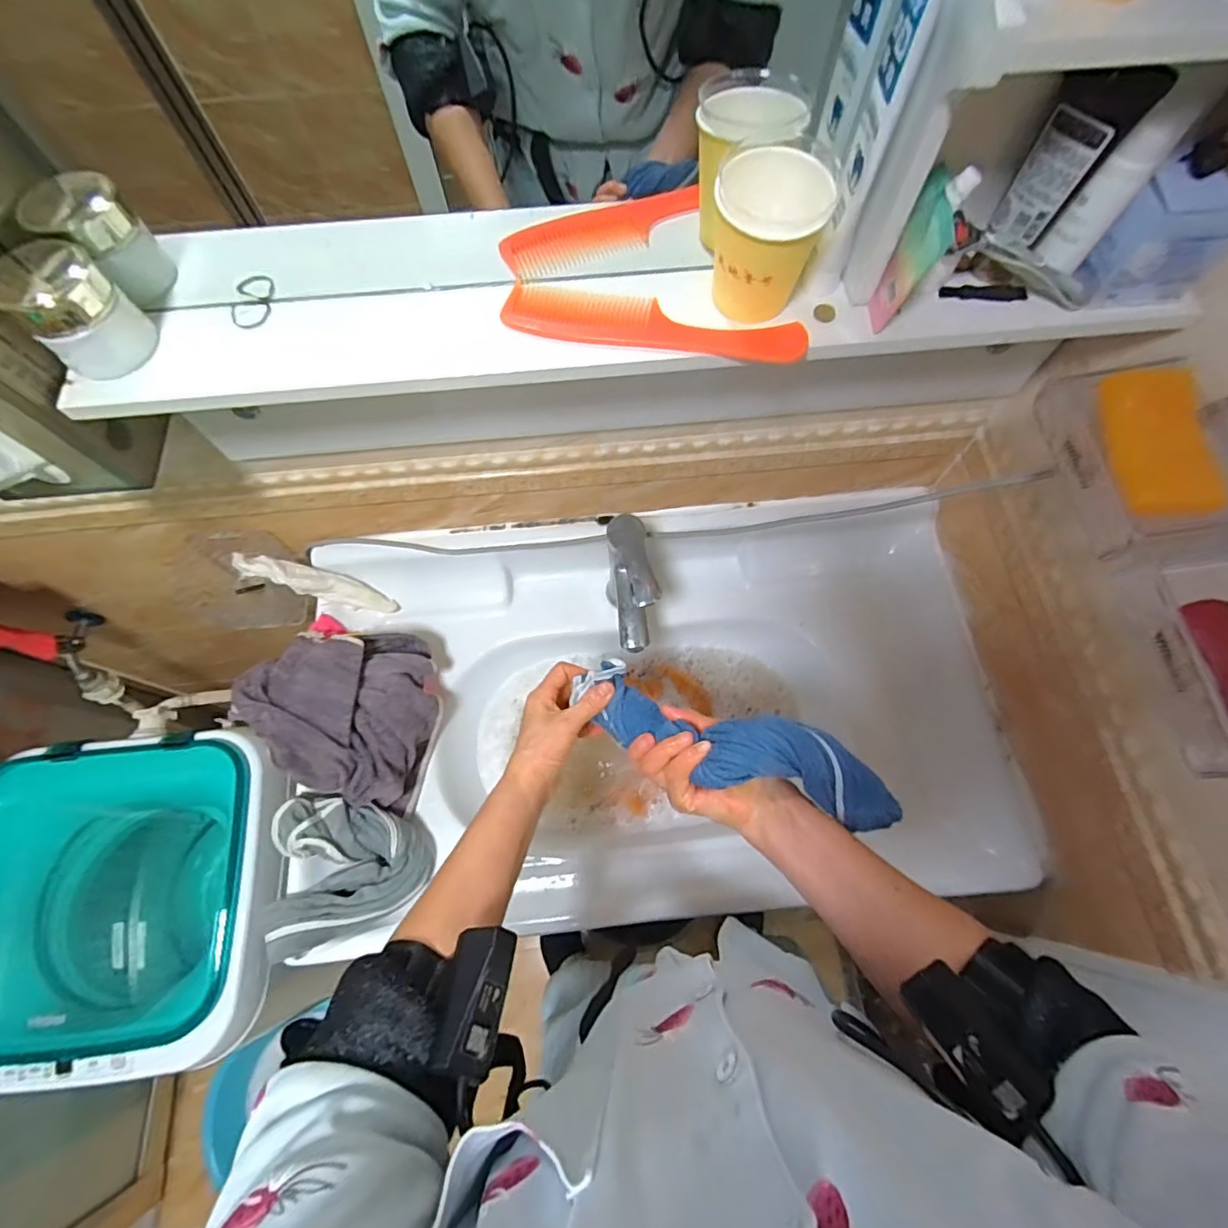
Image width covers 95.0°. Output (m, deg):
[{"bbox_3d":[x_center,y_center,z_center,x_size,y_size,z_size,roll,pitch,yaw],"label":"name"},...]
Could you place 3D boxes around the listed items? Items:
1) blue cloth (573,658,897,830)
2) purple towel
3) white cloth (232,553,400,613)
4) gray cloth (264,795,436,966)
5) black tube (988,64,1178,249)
[{"bbox_3d":[0.087,0.106,0.446,0.251,0.066,0.070,17,70,22],"label":"blue cloth"},{"bbox_3d":[-0.307,0.104,0.649,0.181,0.132,0.191,14,70,7],"label":"purple towel"},{"bbox_3d":[-0.373,-0.037,0.713,0.188,0.029,0.034,19,66,-29],"label":"white cloth"},{"bbox_3d":[-0.292,0.263,0.607,0.155,0.061,0.142,-23,70,-7],"label":"gray cloth"},{"bbox_3d":[0.270,-0.271,0.335,0.044,0.096,0.020,38,74,14],"label":"black tube"}]

